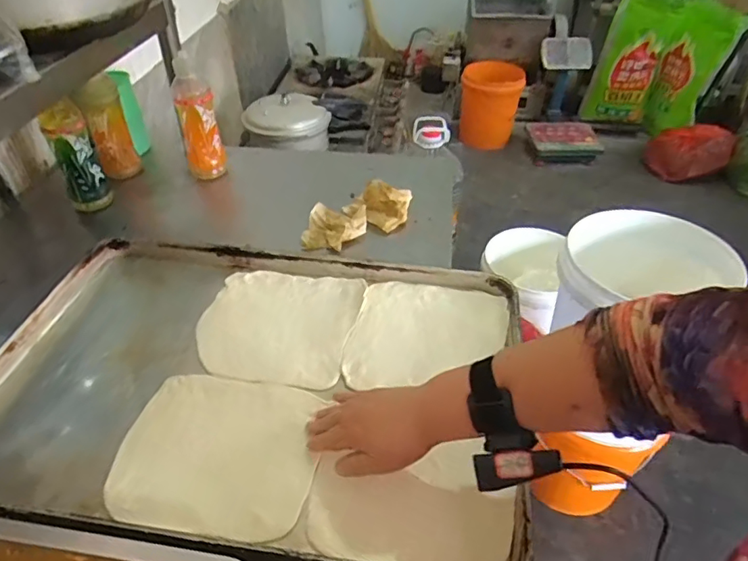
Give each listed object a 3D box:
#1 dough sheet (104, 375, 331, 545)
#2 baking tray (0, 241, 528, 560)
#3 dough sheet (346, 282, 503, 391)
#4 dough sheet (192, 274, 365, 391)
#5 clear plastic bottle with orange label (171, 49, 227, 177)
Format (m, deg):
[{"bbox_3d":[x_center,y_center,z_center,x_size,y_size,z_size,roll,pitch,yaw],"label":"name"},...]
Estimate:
[{"bbox_3d":[-0.156,0.171,0.546,0.194,0.005,0.170,6,41,8],"label":"dough sheet"},{"bbox_3d":[-0.138,0.104,0.628,0.585,0.038,0.409,6,41,8],"label":"baking tray"},{"bbox_3d":[0.068,0.063,0.670,0.188,0.007,0.177,6,41,7],"label":"dough sheet"},{"bbox_3d":[-0.121,0.053,0.687,0.186,0.012,0.190,6,41,8],"label":"dough sheet"},{"bbox_3d":[-0.326,-0.296,0.997,0.068,0.212,0.084,-16,43,-17],"label":"clear plastic bottle with orange label"}]

